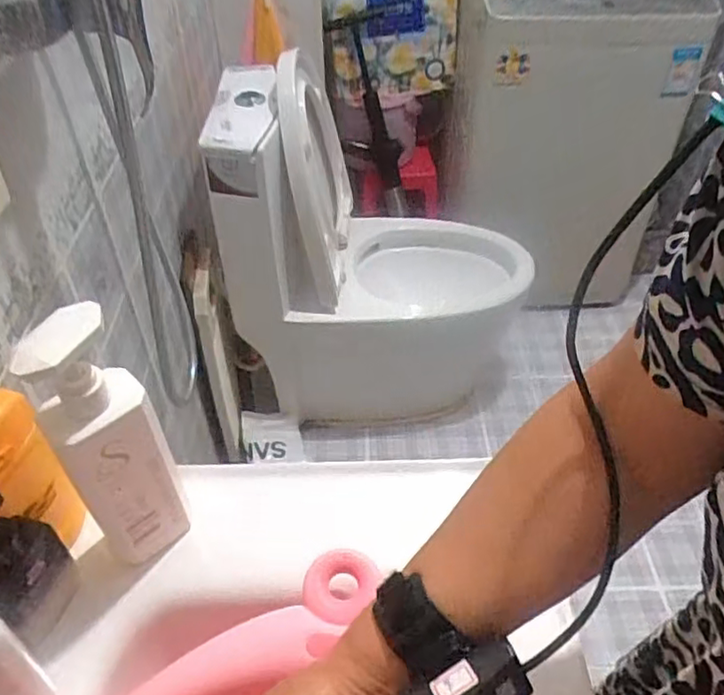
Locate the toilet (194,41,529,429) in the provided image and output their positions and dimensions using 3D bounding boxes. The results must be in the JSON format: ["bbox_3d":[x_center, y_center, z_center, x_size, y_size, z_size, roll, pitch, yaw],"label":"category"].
[{"bbox_3d":[0.037,-0.195,1.496,0.661,0.799,0.398,-2,43,-3],"label":"toilet"}]

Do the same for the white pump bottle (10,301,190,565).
[{"bbox_3d":[-0.185,0.076,0.474,0.040,0.239,0.071,35,52,31],"label":"white pump bottle"}]

